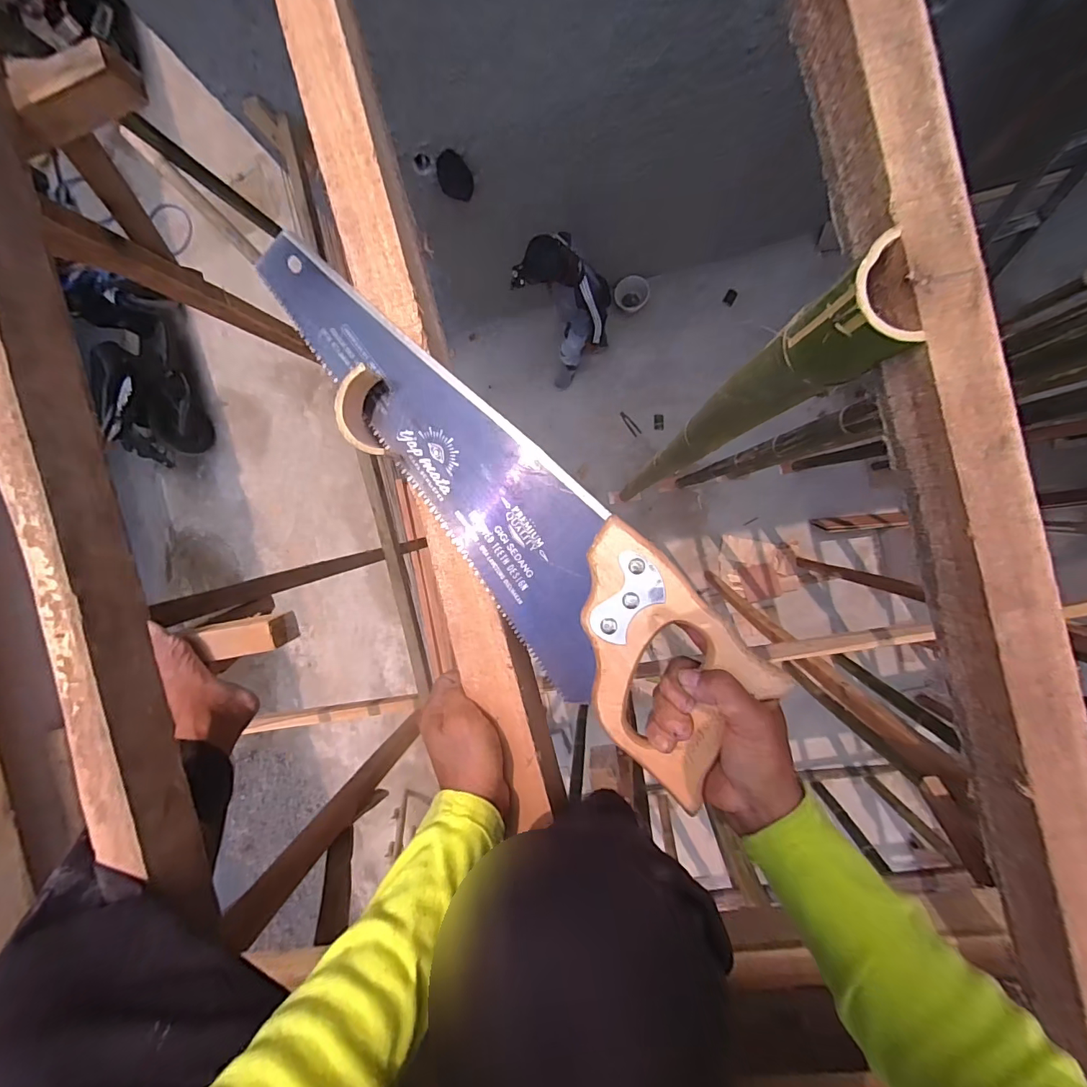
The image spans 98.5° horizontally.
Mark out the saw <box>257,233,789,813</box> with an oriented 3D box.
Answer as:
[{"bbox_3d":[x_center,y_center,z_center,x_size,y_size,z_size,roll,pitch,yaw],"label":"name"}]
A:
[{"bbox_3d":[-0.042,-0.045,0.366,0.118,0.017,0.509,-42,82,9],"label":"saw"}]

